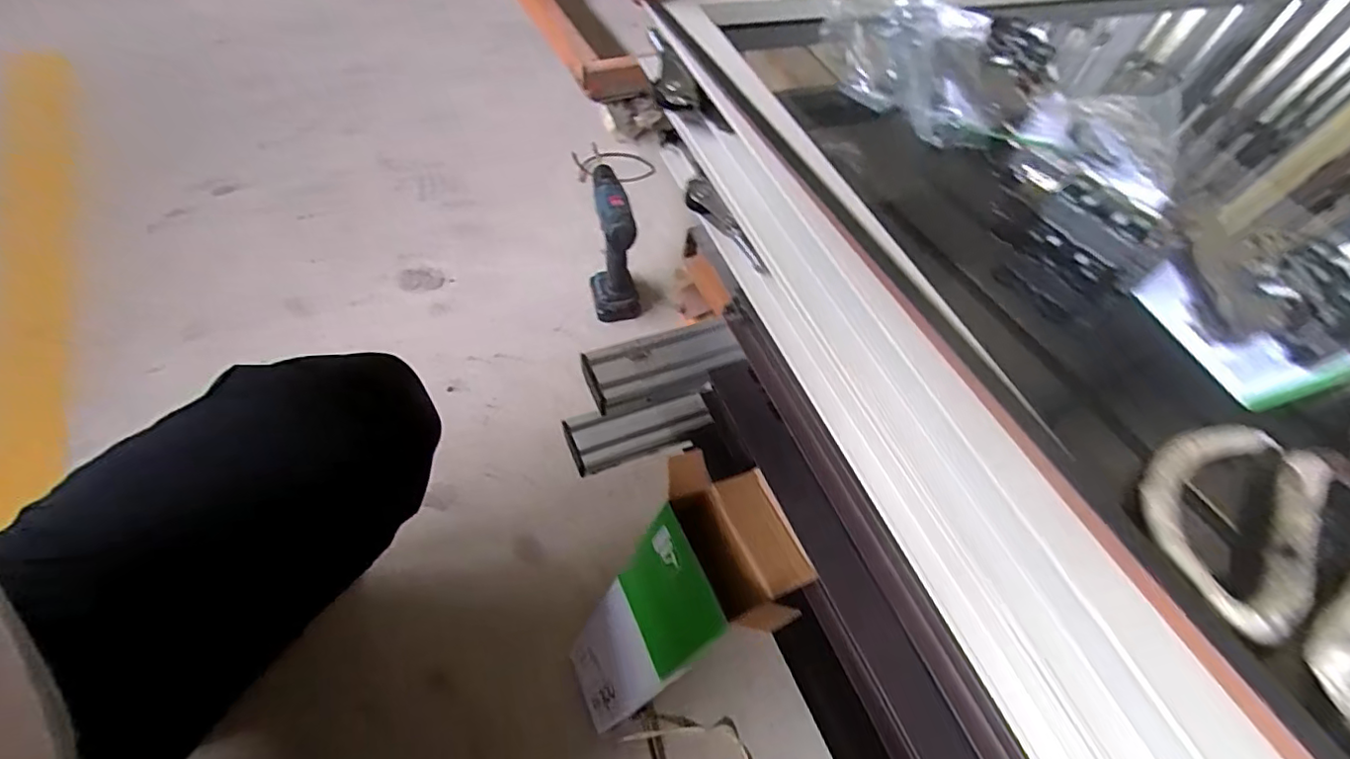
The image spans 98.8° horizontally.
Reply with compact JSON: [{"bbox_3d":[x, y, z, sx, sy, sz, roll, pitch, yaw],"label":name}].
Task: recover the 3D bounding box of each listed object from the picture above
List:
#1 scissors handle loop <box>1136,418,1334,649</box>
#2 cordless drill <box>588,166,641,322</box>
[{"bbox_3d":[0.194,0.044,0.200,0.050,0.012,0.091,40,60,19],"label":"scissors handle loop"},{"bbox_3d":[-0.097,-0.197,0.894,0.064,0.204,0.111,-9,57,-12],"label":"cordless drill"}]

